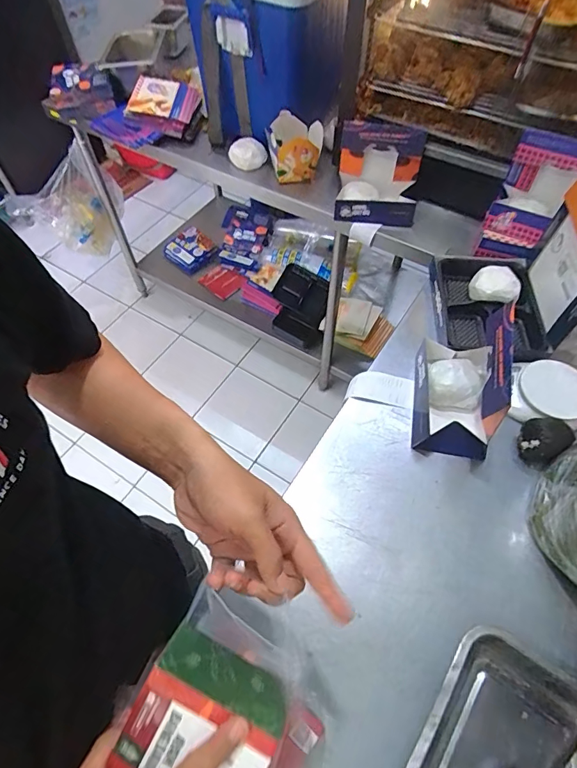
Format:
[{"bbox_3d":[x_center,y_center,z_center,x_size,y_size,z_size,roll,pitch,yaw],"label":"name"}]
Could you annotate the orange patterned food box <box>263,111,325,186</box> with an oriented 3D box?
[{"bbox_3d":[0.014,-0.556,1.044,0.136,0.117,0.114,2,58,2],"label":"orange patterned food box"}]

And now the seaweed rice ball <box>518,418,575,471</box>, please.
[{"bbox_3d":[0.370,0.087,0.638,0.073,0.047,0.062,-39,65,-21],"label":"seaweed rice ball"}]

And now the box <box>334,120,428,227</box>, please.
[{"bbox_3d":[0.198,-0.463,0.958,0.183,0.136,0.156,10,59,7],"label":"box"}]

